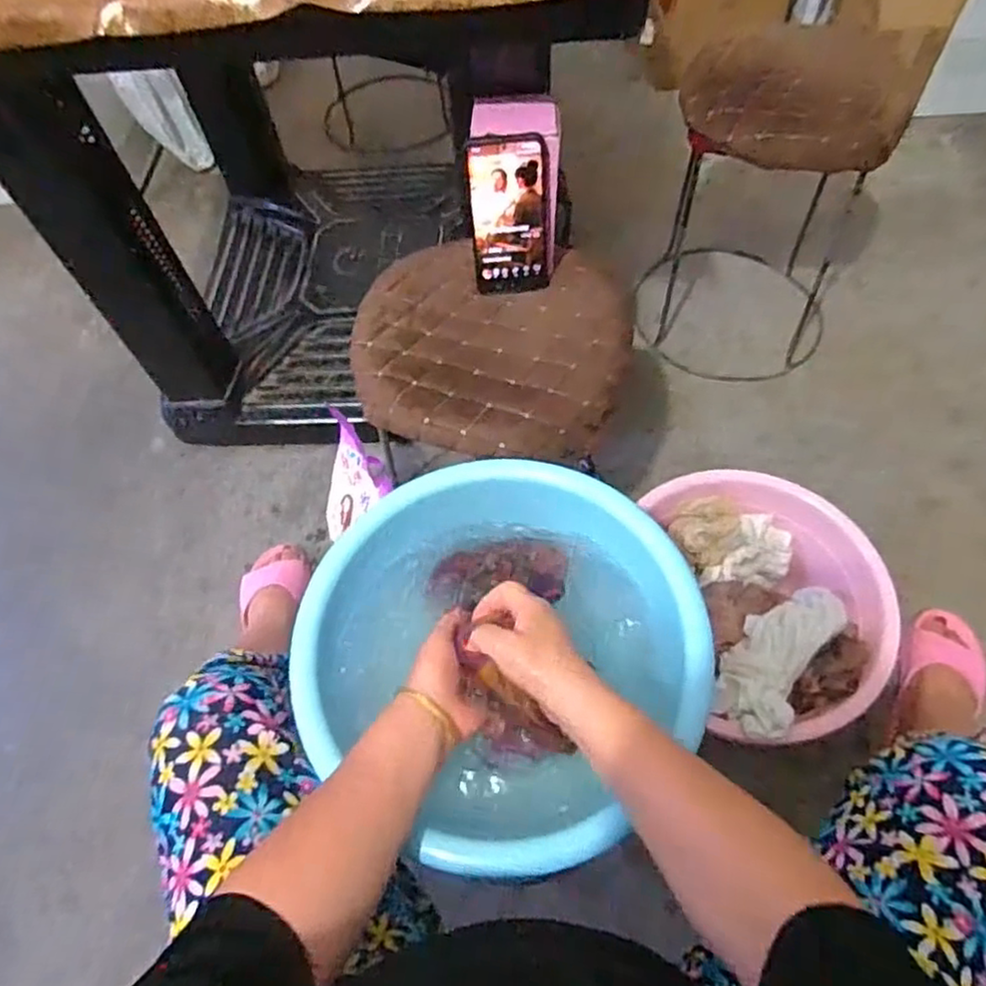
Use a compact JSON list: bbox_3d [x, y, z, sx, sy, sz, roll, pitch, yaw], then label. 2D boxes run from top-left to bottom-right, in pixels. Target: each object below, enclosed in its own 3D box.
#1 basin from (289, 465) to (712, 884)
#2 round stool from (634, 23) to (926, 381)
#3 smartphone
[{"bbox_3d":[0.005,0.128,0.593,0.324,0.098,0.317,-2,58,2],"label":"basin"},{"bbox_3d":[0.451,-0.459,1.082,0.327,0.504,0.351,-2,58,2],"label":"round stool"},{"bbox_3d":[0.018,-0.275,0.675,0.076,0.156,0.008,-7,47,-2],"label":"smartphone"}]

